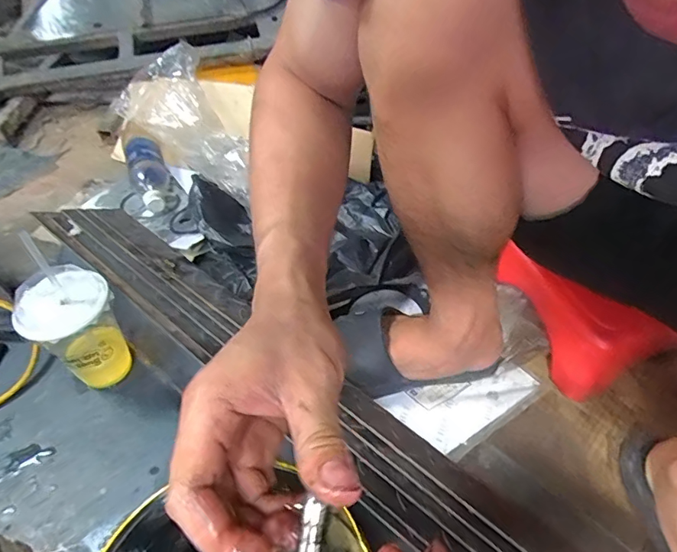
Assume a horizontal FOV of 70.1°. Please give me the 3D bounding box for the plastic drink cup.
[{"bbox_3d":[-0.291,0.055,0.539,0.083,0.171,0.086,-2,48,2],"label":"plastic drink cup"}]

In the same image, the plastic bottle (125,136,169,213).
[{"bbox_3d":[-0.314,-0.169,0.794,0.060,0.053,0.157,-19,50,-13],"label":"plastic bottle"}]

